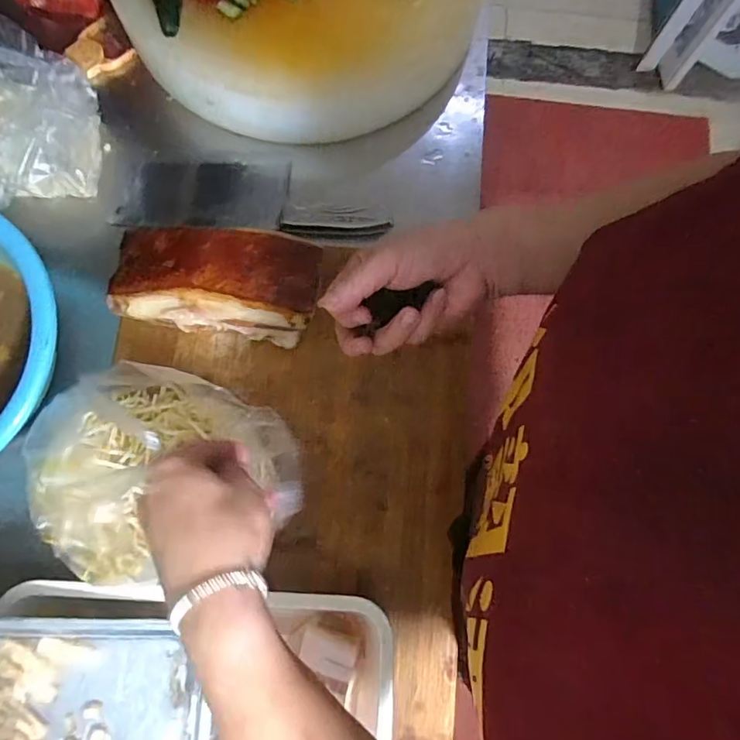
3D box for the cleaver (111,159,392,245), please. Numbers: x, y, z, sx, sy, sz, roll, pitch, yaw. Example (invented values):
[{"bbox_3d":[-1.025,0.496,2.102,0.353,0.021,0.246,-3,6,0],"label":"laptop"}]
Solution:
[{"bbox_3d":[-0.128,-0.186,0.553,0.287,0.031,0.089,7,79,0],"label":"cleaver"}]

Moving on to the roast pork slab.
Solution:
[{"bbox_3d":[-0.133,-0.079,0.475,0.168,0.090,0.087,6,79,0],"label":"roast pork slab"}]

